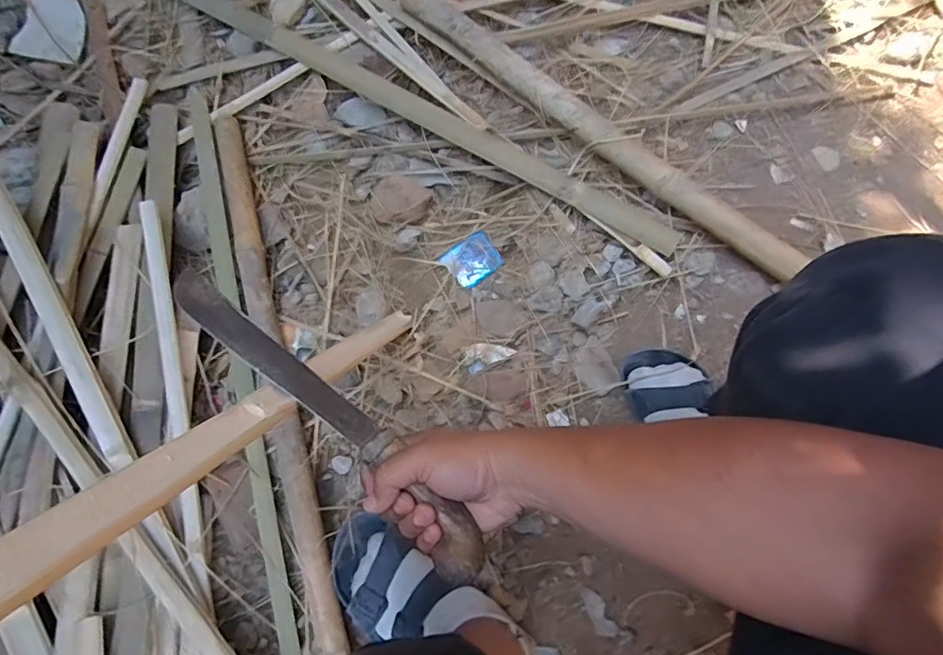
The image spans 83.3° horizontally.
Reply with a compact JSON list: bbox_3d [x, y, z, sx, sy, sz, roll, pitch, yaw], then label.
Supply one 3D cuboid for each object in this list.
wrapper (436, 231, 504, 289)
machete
[{"bbox_3d":[0.001,-0.096,0.752,0.071,0.018,0.063,-35,79,-6],"label":"wrapper"},{"bbox_3d":[-0.114,0.069,0.418,0.325,0.027,0.042,41,82,9],"label":"machete"}]

